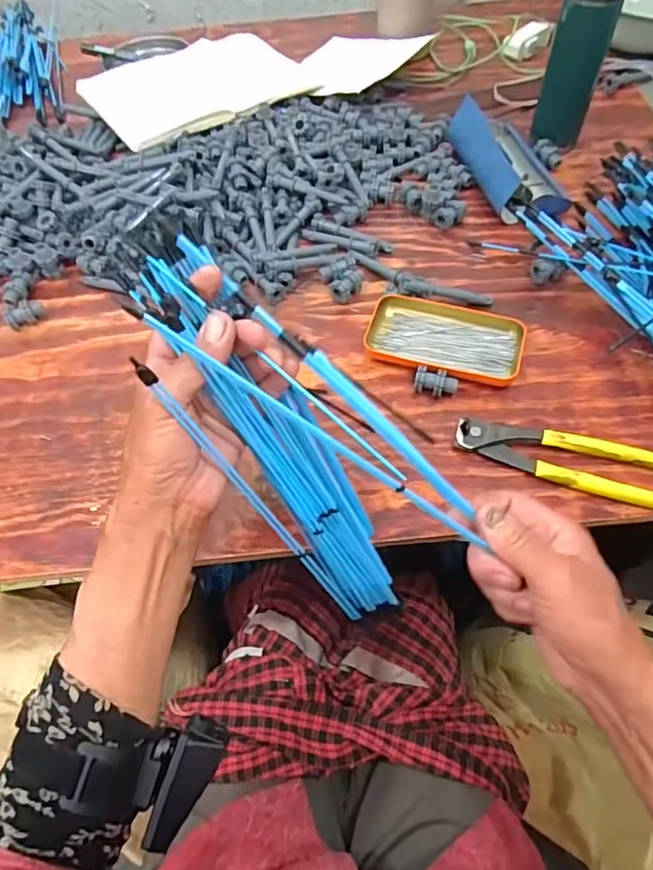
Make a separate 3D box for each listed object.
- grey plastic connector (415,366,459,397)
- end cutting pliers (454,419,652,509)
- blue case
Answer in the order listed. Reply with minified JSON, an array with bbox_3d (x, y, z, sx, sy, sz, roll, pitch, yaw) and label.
[{"bbox_3d":[0.100,-0.046,0.508,0.038,0.024,0.020,11,61,10],"label":"grey plastic connector"},{"bbox_3d":[0.208,0.024,0.463,0.200,0.018,0.045,13,61,11],"label":"end cutting pliers"},{"bbox_3d":[0.217,-0.322,0.643,0.094,0.044,0.168,-14,60,-5],"label":"blue case"}]

